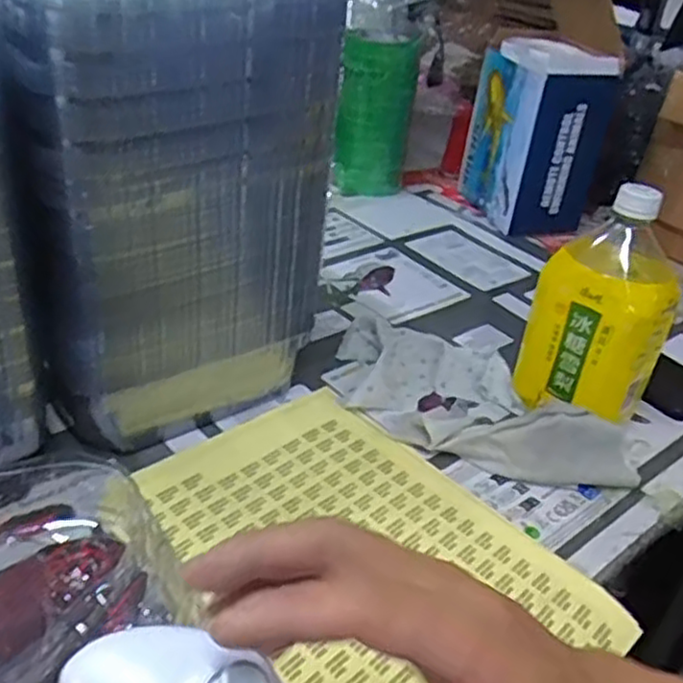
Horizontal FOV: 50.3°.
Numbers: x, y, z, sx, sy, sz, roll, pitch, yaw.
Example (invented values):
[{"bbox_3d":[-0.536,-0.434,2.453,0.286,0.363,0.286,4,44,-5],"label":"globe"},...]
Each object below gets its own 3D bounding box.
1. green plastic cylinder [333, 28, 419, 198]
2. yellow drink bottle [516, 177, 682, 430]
[{"bbox_3d":[0.043,-0.303,0.981,0.101,0.199,0.076,4,32,-6],"label":"green plastic cylinder"},{"bbox_3d":[0.207,-0.022,0.582,0.103,0.194,0.093,22,35,22],"label":"yellow drink bottle"}]

